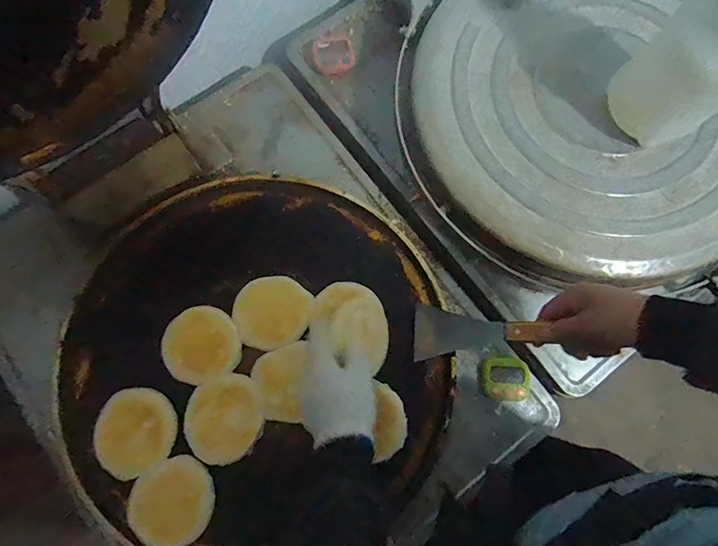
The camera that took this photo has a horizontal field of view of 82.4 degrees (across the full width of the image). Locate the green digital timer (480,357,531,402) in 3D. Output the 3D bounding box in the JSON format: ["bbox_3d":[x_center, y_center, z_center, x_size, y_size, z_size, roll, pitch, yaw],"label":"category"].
[{"bbox_3d":[0.221,0.159,0.614,0.073,0.027,0.062,4,77,0],"label":"green digital timer"}]

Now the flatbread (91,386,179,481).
[{"bbox_3d":[-0.298,0.210,0.542,0.097,0.020,0.108,-7,77,-2],"label":"flatbread"}]

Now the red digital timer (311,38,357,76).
[{"bbox_3d":[-0.044,-0.382,0.723,0.069,0.023,0.066,-11,78,-3],"label":"red digital timer"}]

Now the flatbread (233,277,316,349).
[{"bbox_3d":[-0.124,0.055,0.594,0.112,0.007,0.100,-10,77,-3],"label":"flatbread"}]

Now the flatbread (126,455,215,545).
[{"bbox_3d":[-0.241,0.294,0.522,0.098,0.024,0.098,0,77,-1],"label":"flatbread"}]

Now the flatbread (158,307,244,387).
[{"bbox_3d":[-0.223,0.101,0.578,0.104,0.013,0.099,-23,78,-6],"label":"flatbread"}]

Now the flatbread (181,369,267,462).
[{"bbox_3d":[-0.184,0.198,0.562,0.108,0.004,0.107,-23,78,-6],"label":"flatbread"}]

